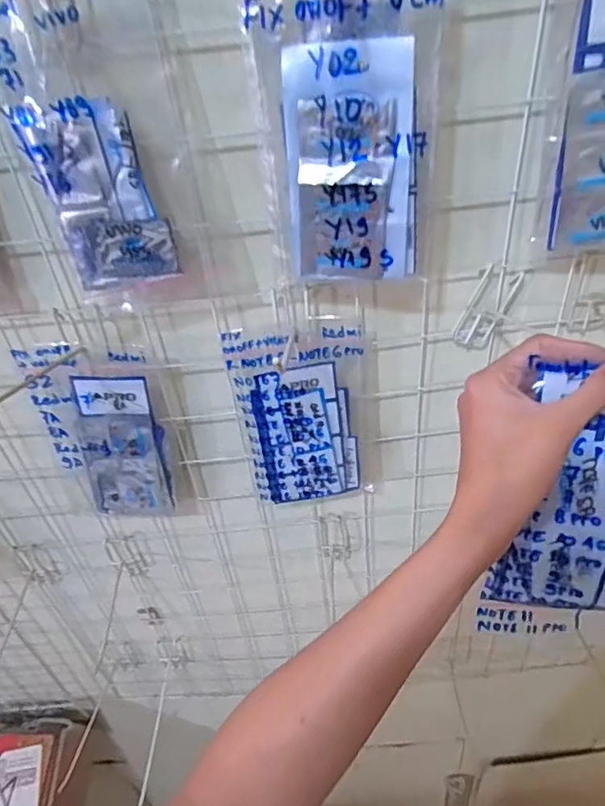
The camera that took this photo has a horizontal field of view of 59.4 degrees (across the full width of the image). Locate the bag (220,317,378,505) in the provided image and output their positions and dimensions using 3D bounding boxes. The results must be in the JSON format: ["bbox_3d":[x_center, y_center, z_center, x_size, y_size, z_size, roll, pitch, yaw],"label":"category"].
[{"bbox_3d":[0.004,0.020,0.509,0.121,0.204,0.037,-8,35,0],"label":"bag"}]

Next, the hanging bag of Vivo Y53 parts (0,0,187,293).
[{"bbox_3d":[-0.147,-0.164,0.358,0.077,0.181,0.025,-13,33,5],"label":"hanging bag of Vivo Y53 parts"}]

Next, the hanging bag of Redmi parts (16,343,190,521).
[{"bbox_3d":[-0.178,0.034,0.508,0.113,0.210,0.033,-7,35,1],"label":"hanging bag of Redmi parts"}]

